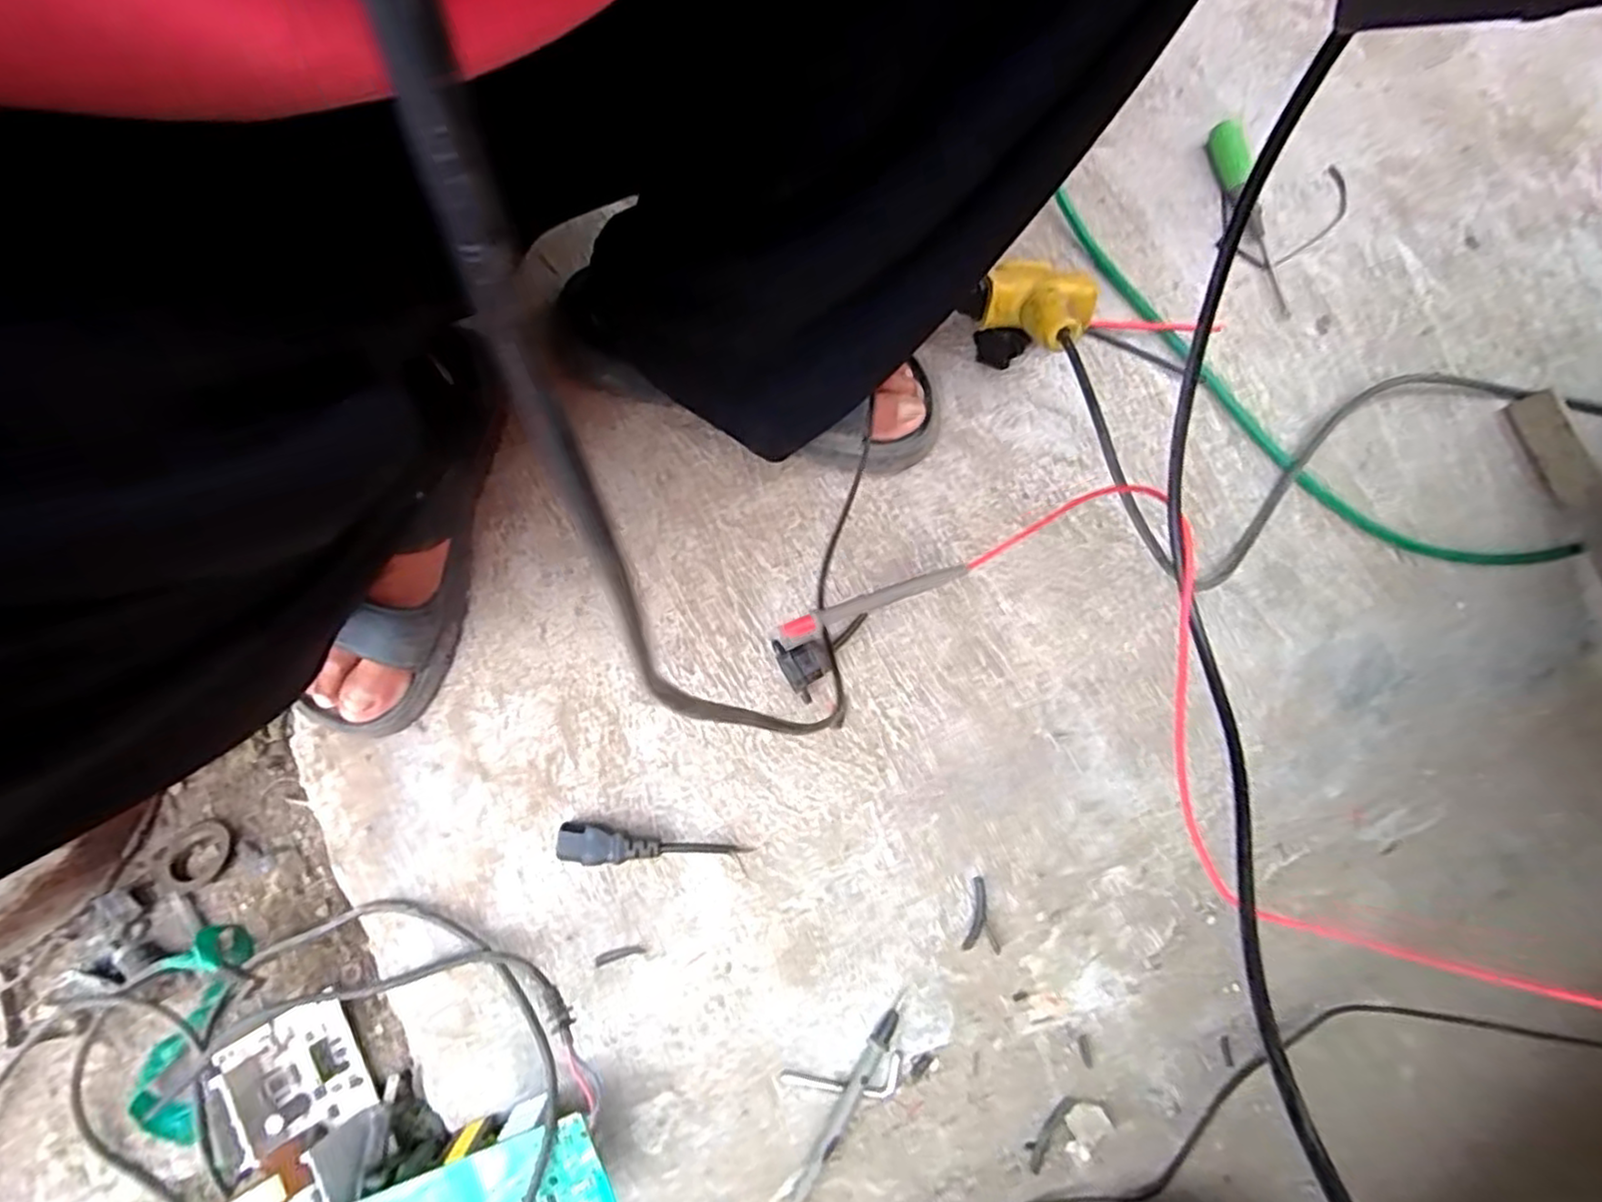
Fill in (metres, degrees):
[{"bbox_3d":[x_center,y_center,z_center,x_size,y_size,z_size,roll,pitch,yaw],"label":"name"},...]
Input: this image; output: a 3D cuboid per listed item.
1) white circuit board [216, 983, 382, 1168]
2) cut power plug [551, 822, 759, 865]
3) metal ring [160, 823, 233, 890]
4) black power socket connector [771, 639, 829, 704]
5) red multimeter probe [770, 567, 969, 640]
[{"bbox_3d":[-0.331,0.310,0.468,0.070,0.030,0.079,-31,71,-10],"label":"white circuit board"},{"bbox_3d":[-0.096,0.160,0.456,0.115,0.023,0.022,6,69,4],"label":"cut power plug"},{"bbox_3d":[-0.442,0.188,0.528,0.046,0.006,0.047,0,69,1],"label":"metal ring"},{"bbox_3d":[0.003,0.044,0.497,0.031,0.021,0.045,-24,70,-8],"label":"black power socket connector"},{"bbox_3d":[0.044,0.001,0.485,0.134,0.009,0.012,-19,69,9],"label":"red multimeter probe"}]

